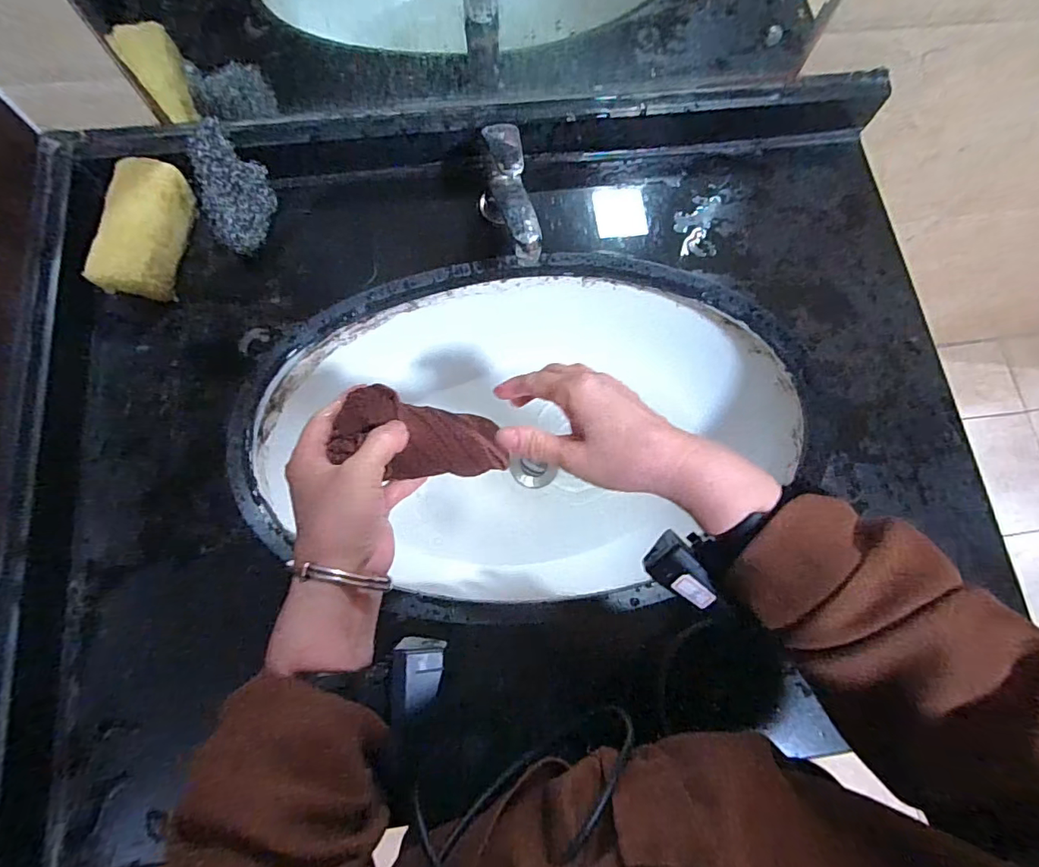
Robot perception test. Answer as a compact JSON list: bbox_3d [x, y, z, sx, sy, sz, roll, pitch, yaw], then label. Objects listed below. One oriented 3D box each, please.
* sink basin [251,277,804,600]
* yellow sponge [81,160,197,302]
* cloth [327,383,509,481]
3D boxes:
[{"bbox_3d":[0.015,0.013,0.536,0.512,0.145,0.292,-4,76,-2],"label":"sink basin"},{"bbox_3d":[-0.333,-0.182,0.461,0.055,0.060,0.127,9,75,1],"label":"yellow sponge"},{"bbox_3d":[-0.065,0.004,0.351,0.116,0.028,0.053,16,75,-19],"label":"cloth"}]

